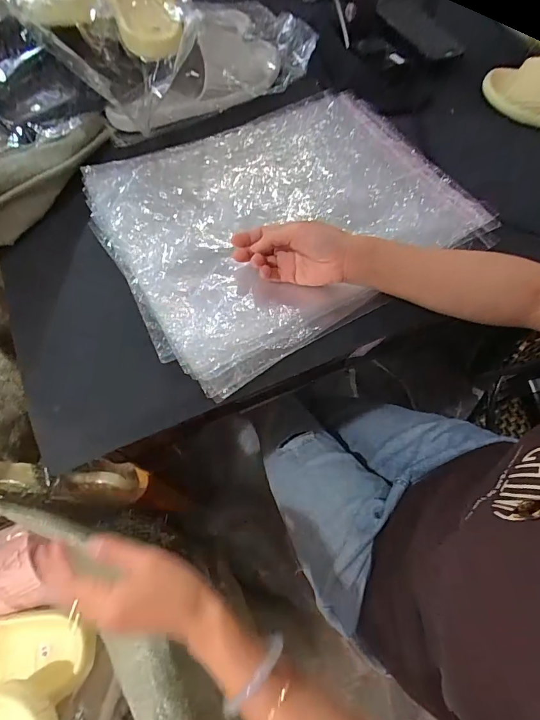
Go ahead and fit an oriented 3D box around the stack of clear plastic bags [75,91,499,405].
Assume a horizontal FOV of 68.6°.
[{"bbox_3d":[0.003,-0.203,0.497,0.417,0.039,0.359,-30,68,-12],"label":"stack of clear plastic bags"}]

